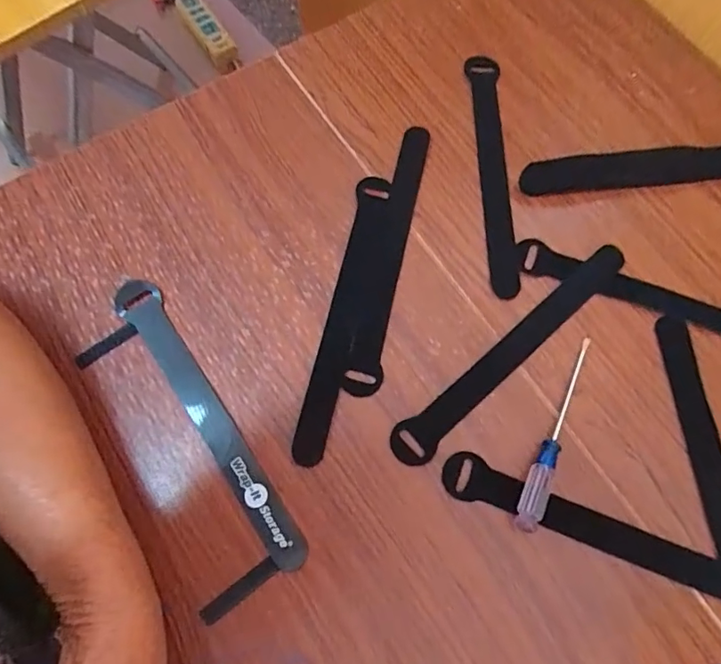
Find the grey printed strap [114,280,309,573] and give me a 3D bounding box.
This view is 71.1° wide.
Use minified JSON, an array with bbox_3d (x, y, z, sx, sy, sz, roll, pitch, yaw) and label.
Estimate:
[{"bbox_3d":[-0.092,0.050,0.302,0.022,0.004,0.198,-34,76,-11],"label":"grey printed strap"}]

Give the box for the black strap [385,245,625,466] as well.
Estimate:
[{"bbox_3d":[0.099,0.012,0.318,0.198,0.004,0.025,-38,77,-12],"label":"black strap"}]

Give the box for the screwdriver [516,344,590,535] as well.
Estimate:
[{"bbox_3d":[0.115,0.057,0.298,0.014,0.010,0.122,23,73,6],"label":"screwdriver"}]

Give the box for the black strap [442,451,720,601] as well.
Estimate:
[{"bbox_3d":[0.143,0.115,0.287,0.198,0.006,0.024,20,73,6],"label":"black strap"}]

